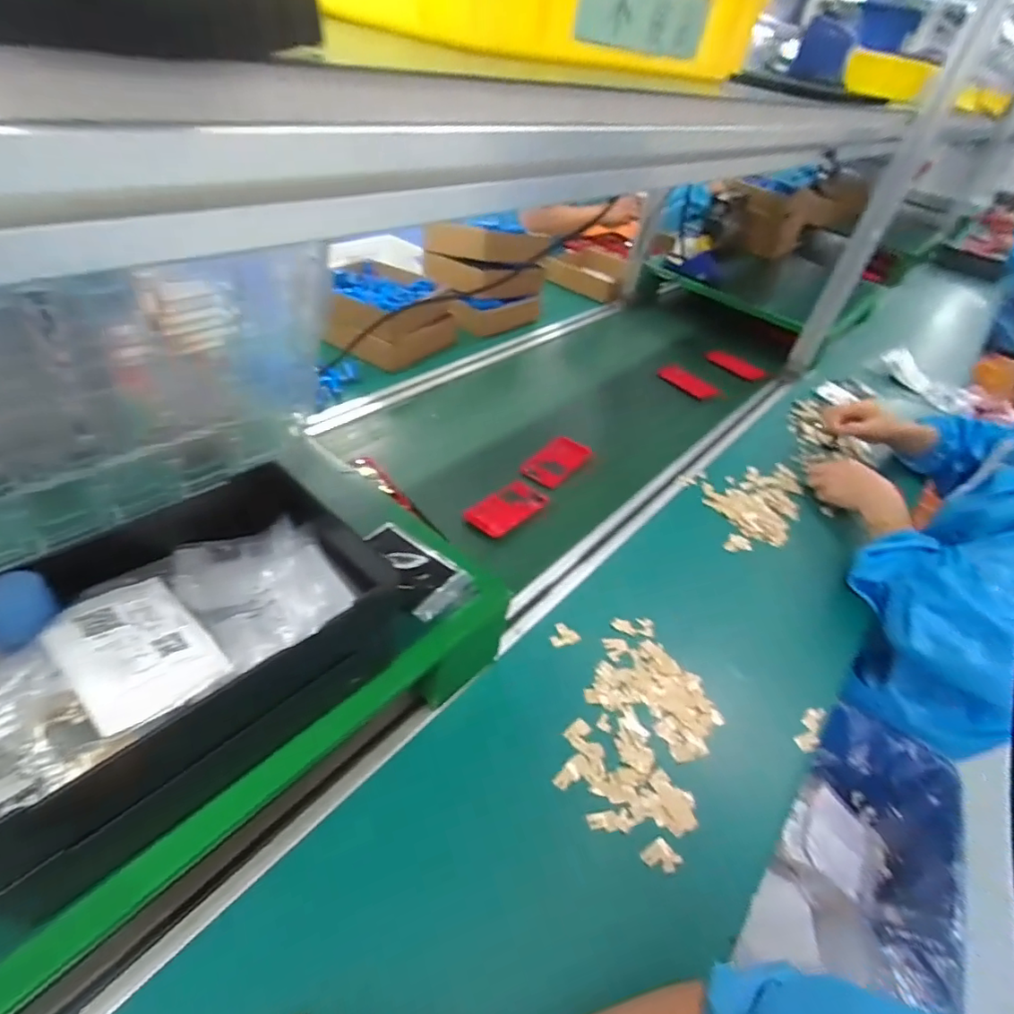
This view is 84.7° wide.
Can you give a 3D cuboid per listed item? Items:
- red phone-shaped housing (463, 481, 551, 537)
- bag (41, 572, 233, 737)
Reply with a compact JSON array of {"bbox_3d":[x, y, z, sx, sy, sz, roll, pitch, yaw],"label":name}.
[{"bbox_3d":[0.002,-0.001,0.779,0.068,0.012,0.123,32,45,23],"label":"red phone-shaped housing"},{"bbox_3d":[-0.221,0.084,0.332,0.109,0.013,0.069,36,46,26],"label":"bag"}]

